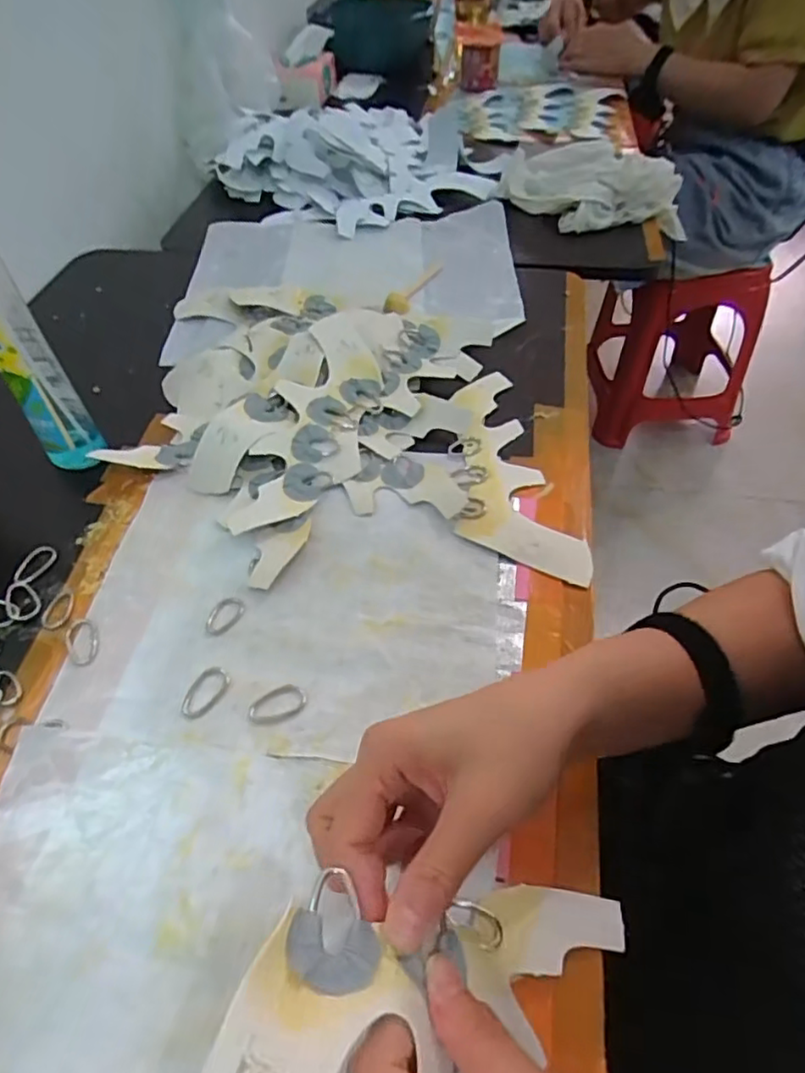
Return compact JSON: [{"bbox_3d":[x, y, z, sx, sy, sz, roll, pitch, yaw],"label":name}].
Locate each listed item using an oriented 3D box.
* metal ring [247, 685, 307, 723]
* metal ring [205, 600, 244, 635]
[{"bbox_3d":[-0.075,0.099,0.373,0.035,0.004,0.019,-23,53,-14],"label":"metal ring"},{"bbox_3d":[-0.116,0.051,0.408,0.020,0.004,0.029,23,56,20],"label":"metal ring"}]

